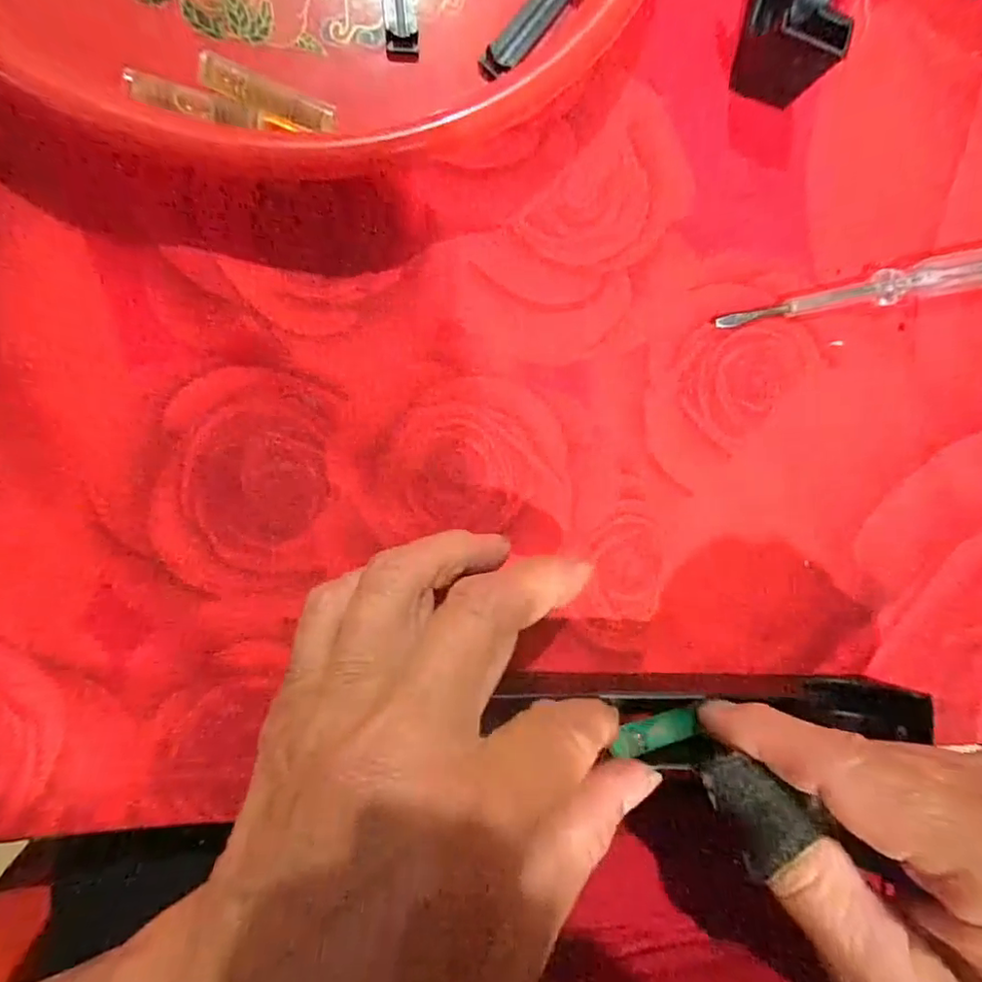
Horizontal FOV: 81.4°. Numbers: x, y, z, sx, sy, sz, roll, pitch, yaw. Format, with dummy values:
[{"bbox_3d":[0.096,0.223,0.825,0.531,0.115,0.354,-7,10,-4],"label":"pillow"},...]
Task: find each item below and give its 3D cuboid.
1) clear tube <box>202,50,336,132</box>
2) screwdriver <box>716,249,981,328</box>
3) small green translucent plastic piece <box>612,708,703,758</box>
[{"bbox_3d":[-0.068,-0.122,0.176,0.038,0.006,0.011,16,90,-9],"label":"clear tube"},{"bbox_3d":[0.147,-0.076,0.212,0.128,0.013,0.014,-12,94,-8],"label":"screwdriver"},{"bbox_3d":[0.053,0.079,0.188,0.037,0.011,0.008,-2,93,-35],"label":"small green translucent plastic piece"}]

